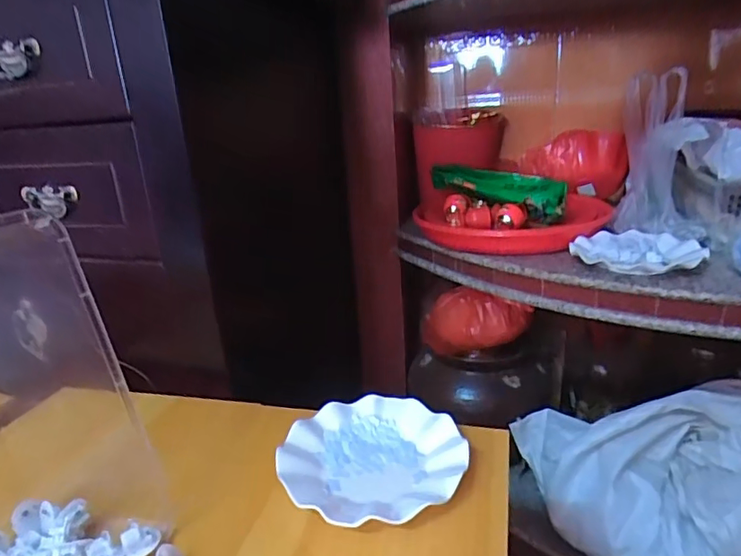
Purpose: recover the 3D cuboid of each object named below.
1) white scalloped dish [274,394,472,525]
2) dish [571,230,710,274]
[{"bbox_3d":[0.002,0.187,0.537,0.179,0.037,0.182,-3,20,1],"label":"white scalloped dish"},{"bbox_3d":[0.408,-0.043,0.818,0.177,0.022,0.147,9,23,31],"label":"dish"}]

